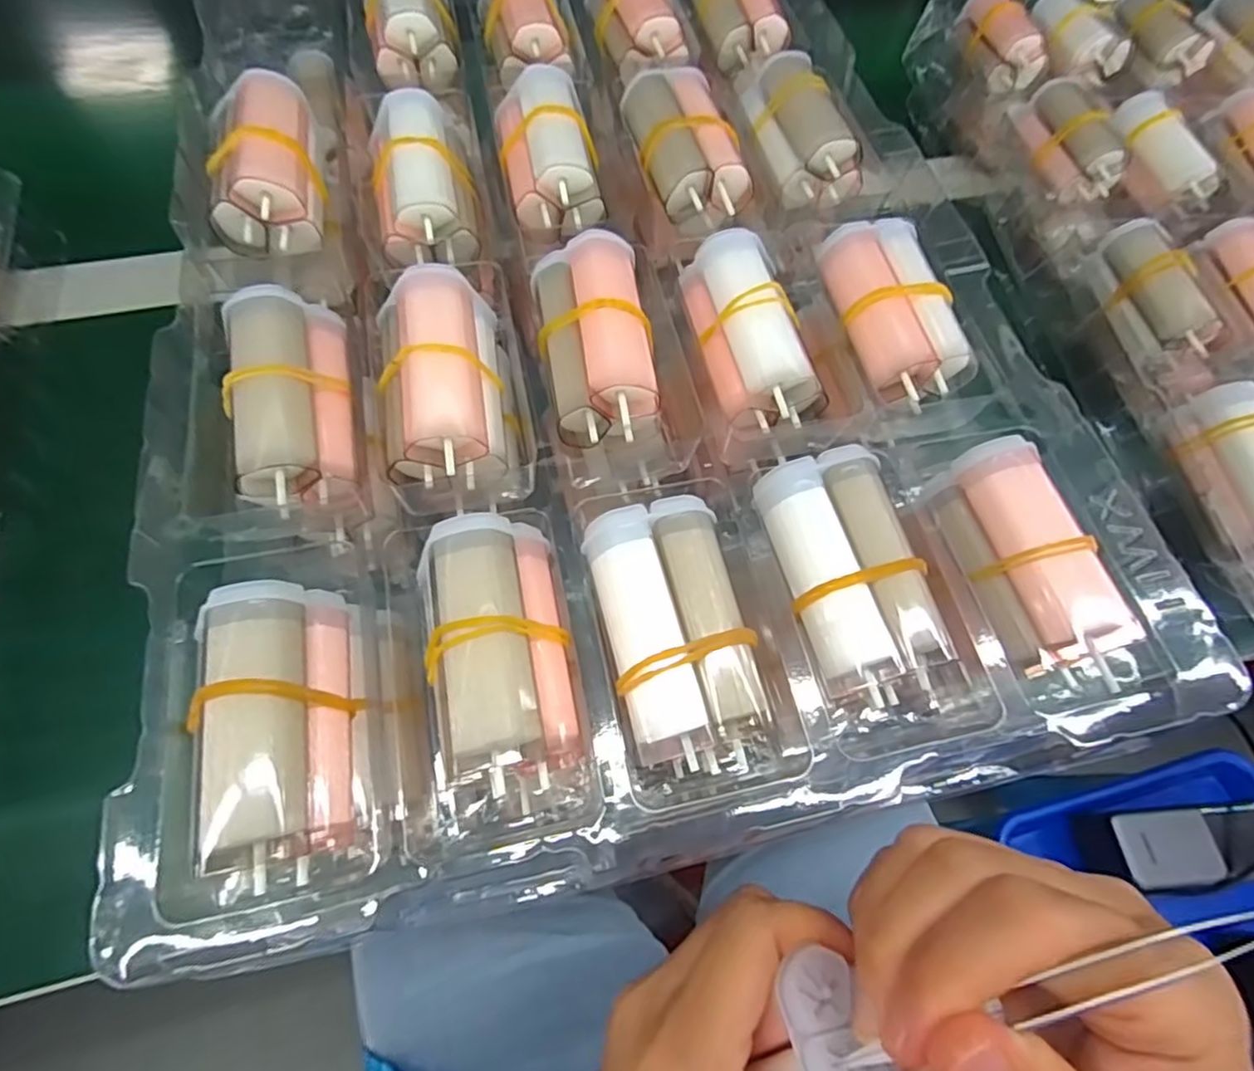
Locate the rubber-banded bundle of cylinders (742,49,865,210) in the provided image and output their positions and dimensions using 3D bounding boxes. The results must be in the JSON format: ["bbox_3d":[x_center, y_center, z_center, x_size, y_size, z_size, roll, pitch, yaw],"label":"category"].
[{"bbox_3d":[0.073,-0.170,0.265,0.034,0.024,0.065,-10,65,-7],"label":"rubber-banded bundle of cylinders"}]

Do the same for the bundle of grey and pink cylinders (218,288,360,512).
[{"bbox_3d":[-0.101,-0.041,0.196,0.032,0.027,0.066,-10,65,-8],"label":"bundle of grey and pink cylinders"}]

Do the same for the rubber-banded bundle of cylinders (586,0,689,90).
[{"bbox_3d":[0.003,-0.242,0.296,0.030,0.023,0.063,-17,66,-11],"label":"rubber-banded bundle of cylinders"}]

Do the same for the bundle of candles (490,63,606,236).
[{"bbox_3d":[-0.031,-0.151,0.250,0.036,0.025,0.062,-8,65,-7],"label":"bundle of candles"}]

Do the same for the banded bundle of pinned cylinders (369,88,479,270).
[{"bbox_3d":[-0.077,-0.136,0.242,0.035,0.025,0.069,-7,77,-6],"label":"banded bundle of pinned cylinders"}]

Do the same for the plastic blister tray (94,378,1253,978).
[{"bbox_3d":[0.018,0.031,0.181,0.272,0.048,0.107,-14,66,-9],"label":"plastic blister tray"}]

